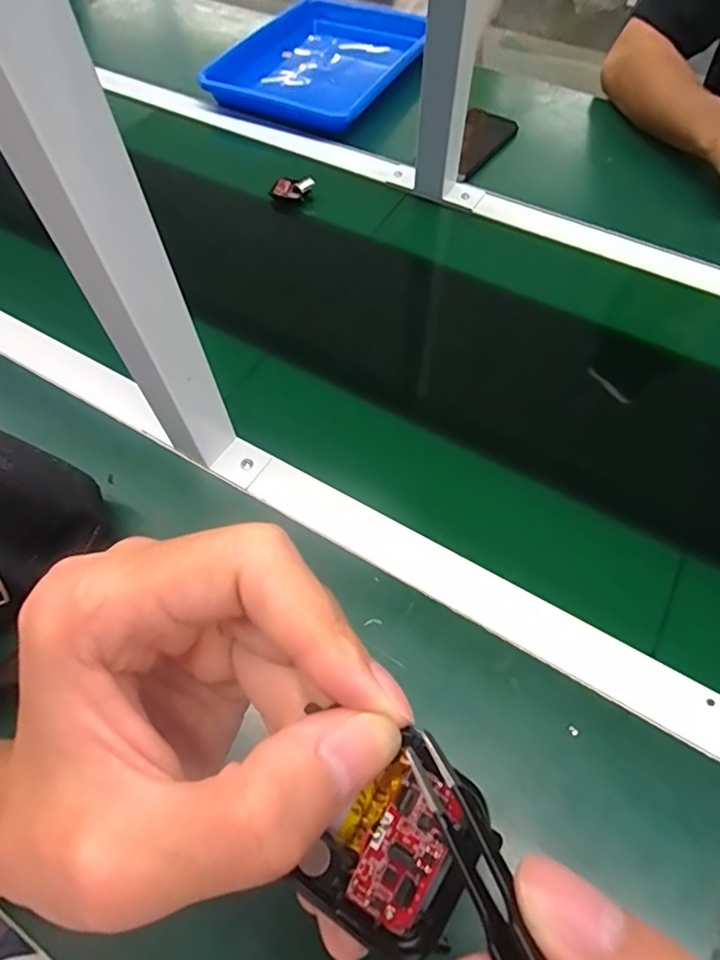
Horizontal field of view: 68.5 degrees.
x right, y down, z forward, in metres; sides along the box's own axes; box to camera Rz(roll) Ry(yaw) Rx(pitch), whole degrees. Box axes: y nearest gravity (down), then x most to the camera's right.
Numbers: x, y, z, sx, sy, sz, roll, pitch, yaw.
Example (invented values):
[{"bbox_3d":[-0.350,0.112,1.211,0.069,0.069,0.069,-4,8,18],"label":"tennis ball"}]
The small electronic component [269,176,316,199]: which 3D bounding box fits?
[{"bbox_3d":[-0.083,-0.361,0.651,0.053,0.015,0.025,1,60,1],"label":"small electronic component"}]

